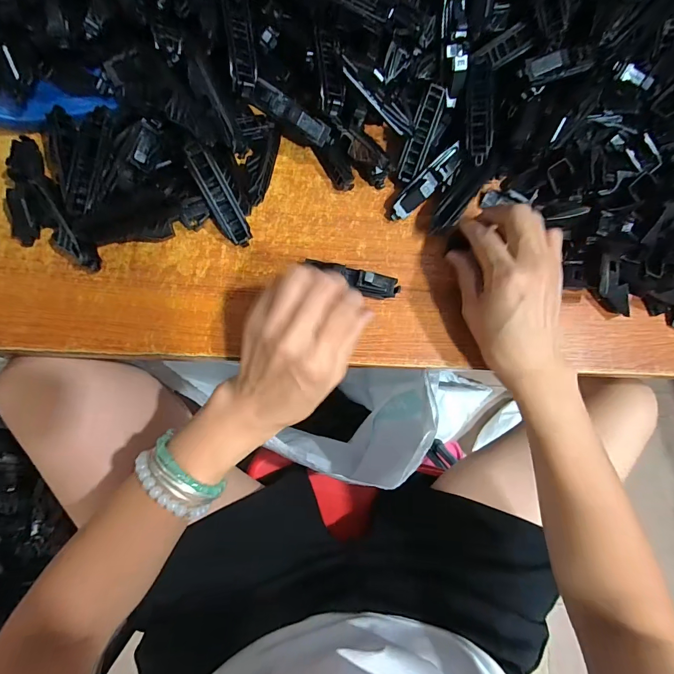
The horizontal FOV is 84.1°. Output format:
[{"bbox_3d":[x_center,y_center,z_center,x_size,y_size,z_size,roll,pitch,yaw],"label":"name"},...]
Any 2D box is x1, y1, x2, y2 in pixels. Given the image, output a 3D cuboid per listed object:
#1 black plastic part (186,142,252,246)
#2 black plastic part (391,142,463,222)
[{"bbox_3d":[-0.088,-0.104,0.278,0.020,0.013,0.076,-29,114,-9],"label":"black plastic part"},{"bbox_3d":[0.073,-0.124,0.302,0.018,0.013,0.073,45,98,1],"label":"black plastic part"}]

